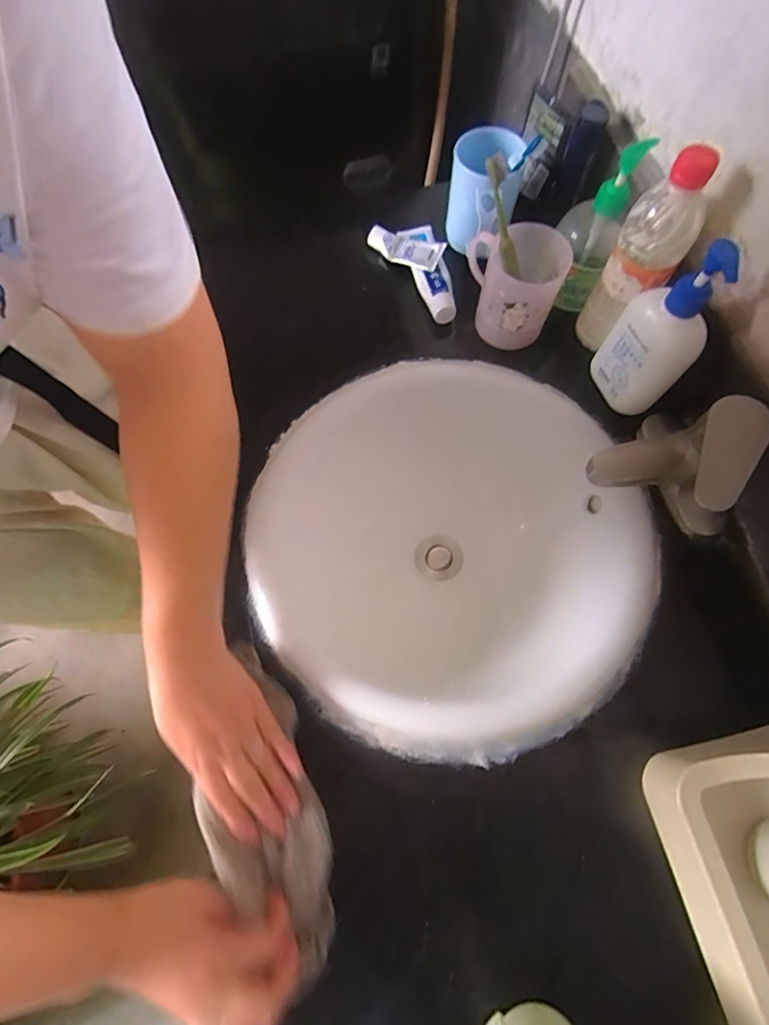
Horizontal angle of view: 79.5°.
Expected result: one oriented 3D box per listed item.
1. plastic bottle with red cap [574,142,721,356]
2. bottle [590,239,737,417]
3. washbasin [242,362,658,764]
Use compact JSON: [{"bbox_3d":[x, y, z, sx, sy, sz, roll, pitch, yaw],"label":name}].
[{"bbox_3d":[0.253,-0.245,0.465,0.061,0.193,0.057,31,74,12],"label":"plastic bottle with red cap"},{"bbox_3d":[0.263,-0.173,0.446,0.042,0.164,0.087,-25,72,-8],"label":"bottle"},{"bbox_3d":[0.068,0.048,0.530,0.388,0.146,0.389,0,70,1],"label":"washbasin"}]

